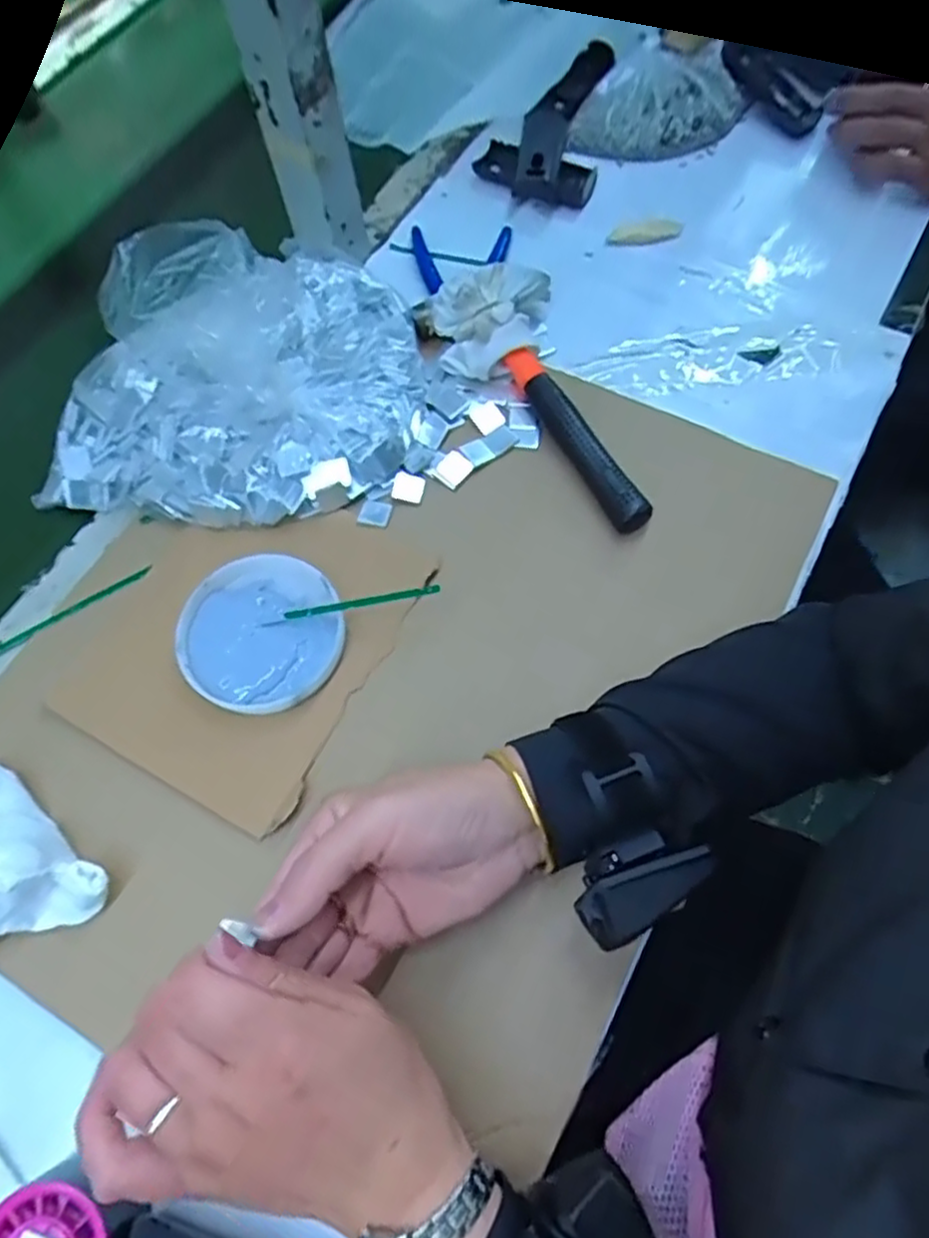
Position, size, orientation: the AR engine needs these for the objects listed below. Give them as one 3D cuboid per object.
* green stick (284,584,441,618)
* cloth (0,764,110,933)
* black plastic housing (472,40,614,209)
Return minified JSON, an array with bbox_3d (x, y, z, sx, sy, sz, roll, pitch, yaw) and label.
[{"bbox_3d":[-0.063,-0.010,0.428,0.102,0.008,0.006,-9,67,17],"label":"green stick"},{"bbox_3d":[-0.253,0.130,0.376,0.114,0.043,0.065,37,74,16],"label":"cloth"},{"bbox_3d":[0.077,-0.446,0.620,0.097,0.029,0.203,11,67,9],"label":"black plastic housing"}]

